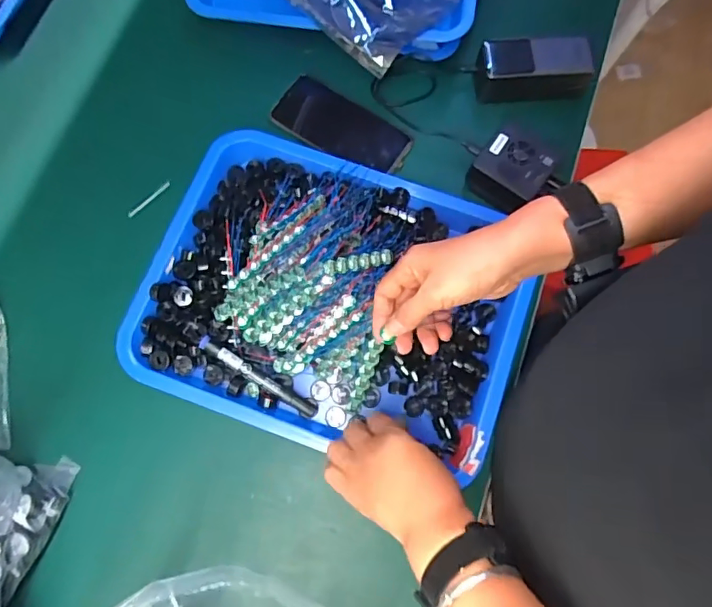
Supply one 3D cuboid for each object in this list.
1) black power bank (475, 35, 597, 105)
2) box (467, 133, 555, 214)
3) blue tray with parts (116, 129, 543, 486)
[{"bbox_3d":[0.204,-0.272,0.599,0.128,0.056,0.061,-4,76,-3],"label":"black power bank"},{"bbox_3d":[0.169,-0.149,0.571,0.084,0.050,0.079,39,78,8],"label":"box"},{"bbox_3d":[-0.026,-0.015,0.526,0.381,0.072,0.295,17,76,3],"label":"blue tray with parts"}]

